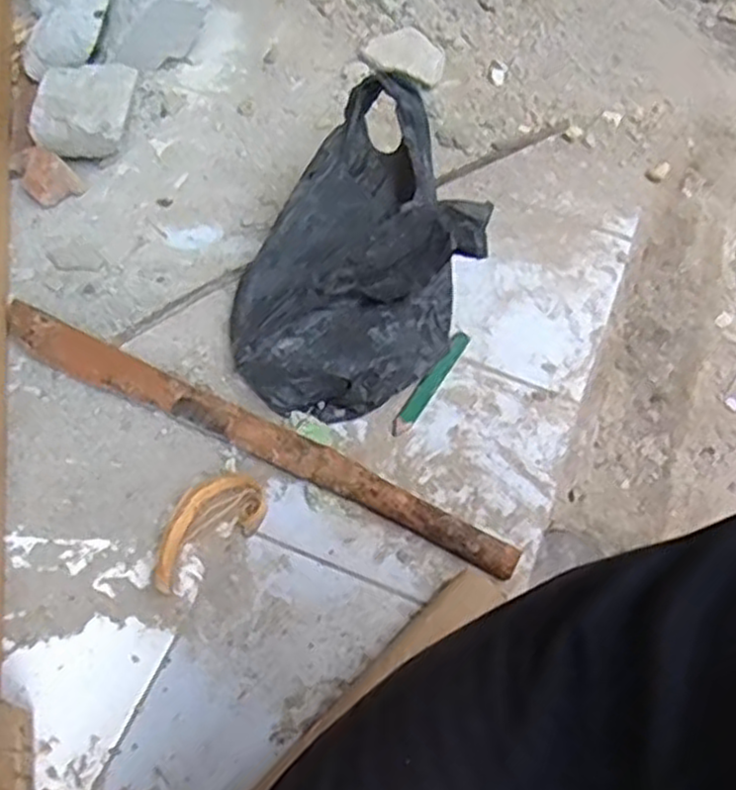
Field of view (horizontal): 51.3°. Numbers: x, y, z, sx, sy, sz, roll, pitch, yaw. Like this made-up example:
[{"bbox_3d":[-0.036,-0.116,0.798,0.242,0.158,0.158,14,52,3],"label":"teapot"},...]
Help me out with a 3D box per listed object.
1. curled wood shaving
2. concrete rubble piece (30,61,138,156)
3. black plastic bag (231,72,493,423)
[{"bbox_3d":[-0.112,0.086,0.518,0.093,0.016,0.048,-35,67,-24],"label":"curled wood shaving"},{"bbox_3d":[-0.245,-0.251,0.671,0.078,0.047,0.078,10,57,0],"label":"concrete rubble piece"},{"bbox_3d":[-0.018,-0.116,0.588,0.174,0.137,0.230,-2,58,-7],"label":"black plastic bag"}]

